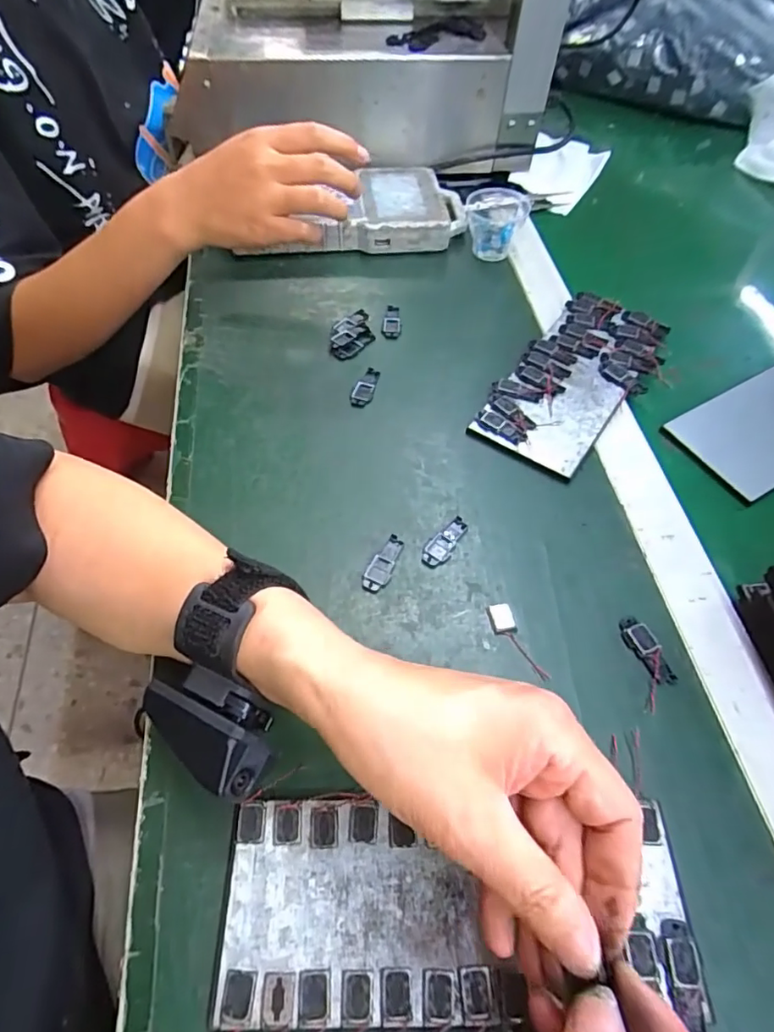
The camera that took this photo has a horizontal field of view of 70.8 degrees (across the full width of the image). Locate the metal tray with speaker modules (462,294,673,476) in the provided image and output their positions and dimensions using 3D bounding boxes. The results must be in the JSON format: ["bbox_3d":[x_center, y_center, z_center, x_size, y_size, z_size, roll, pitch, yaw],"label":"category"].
[{"bbox_3d":[0.148,-0.109,0.425,0.087,0.011,0.186,32,62,19],"label":"metal tray with speaker modules"}]

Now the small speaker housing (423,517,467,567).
[{"bbox_3d":[0.038,0.016,0.348,0.016,0.004,0.039,31,62,18],"label":"small speaker housing"}]

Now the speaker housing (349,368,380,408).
[{"bbox_3d":[-0.017,-0.100,0.423,0.016,0.004,0.041,14,58,9],"label":"speaker housing"}]

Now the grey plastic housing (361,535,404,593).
[{"bbox_3d":[-0.002,0.029,0.337,0.015,0.004,0.041,21,59,13],"label":"grey plastic housing"}]

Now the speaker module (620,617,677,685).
[{"bbox_3d":[0.148,0.077,0.311,0.015,0.006,0.041,-18,59,-12],"label":"speaker module"}]

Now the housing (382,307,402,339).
[{"bbox_3d":[0.005,-0.166,0.468,0.017,0.004,0.040,4,57,2],"label":"housing"}]

